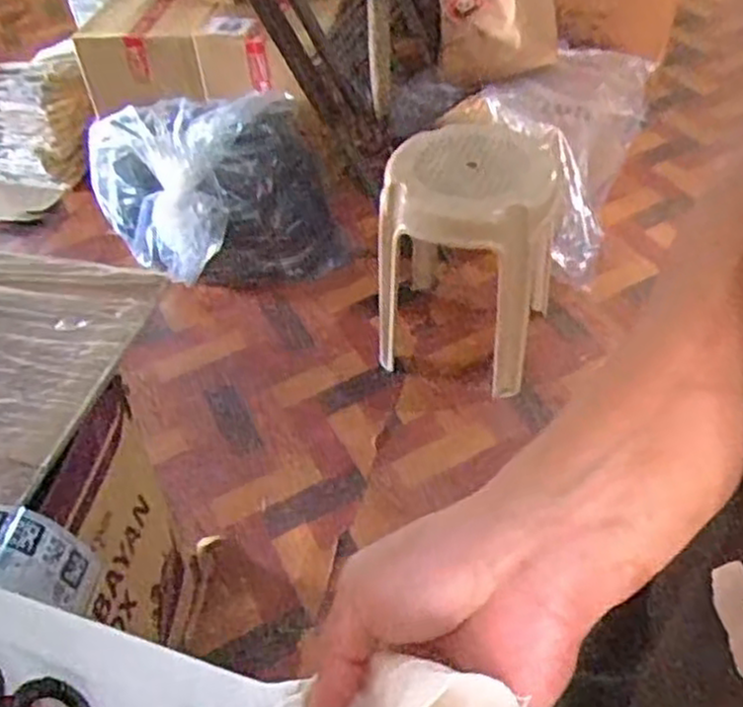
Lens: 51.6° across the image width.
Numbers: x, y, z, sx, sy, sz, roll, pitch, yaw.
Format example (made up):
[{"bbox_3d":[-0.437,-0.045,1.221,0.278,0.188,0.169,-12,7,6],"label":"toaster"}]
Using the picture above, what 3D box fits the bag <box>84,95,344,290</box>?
[{"bbox_3d":[-0.346,-0.361,1.769,0.480,0.378,0.336,-28,50,-21],"label":"bag"}]

